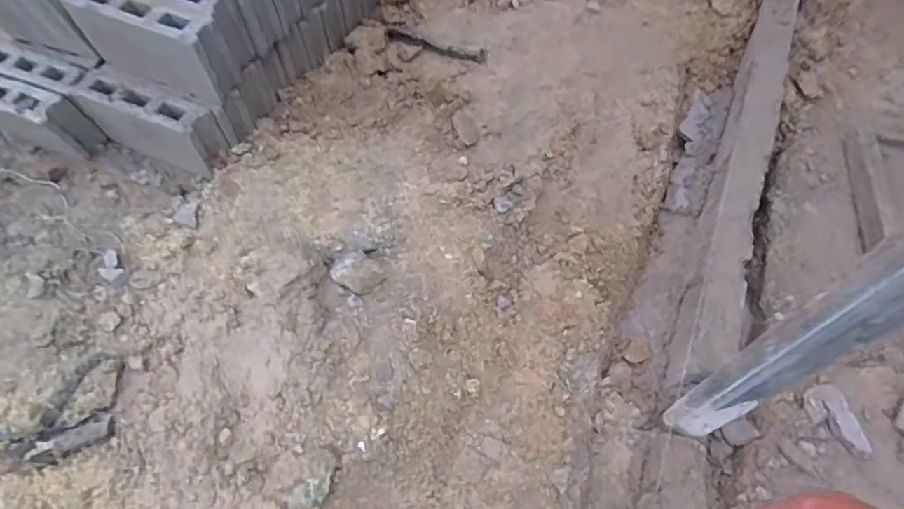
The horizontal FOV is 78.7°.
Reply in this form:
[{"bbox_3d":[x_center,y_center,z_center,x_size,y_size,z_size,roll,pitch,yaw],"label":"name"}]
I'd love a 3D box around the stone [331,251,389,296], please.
[{"bbox_3d":[-0.225,0.039,1.329,0.121,0.079,0.110,-1,61,2],"label":"stone"}]

